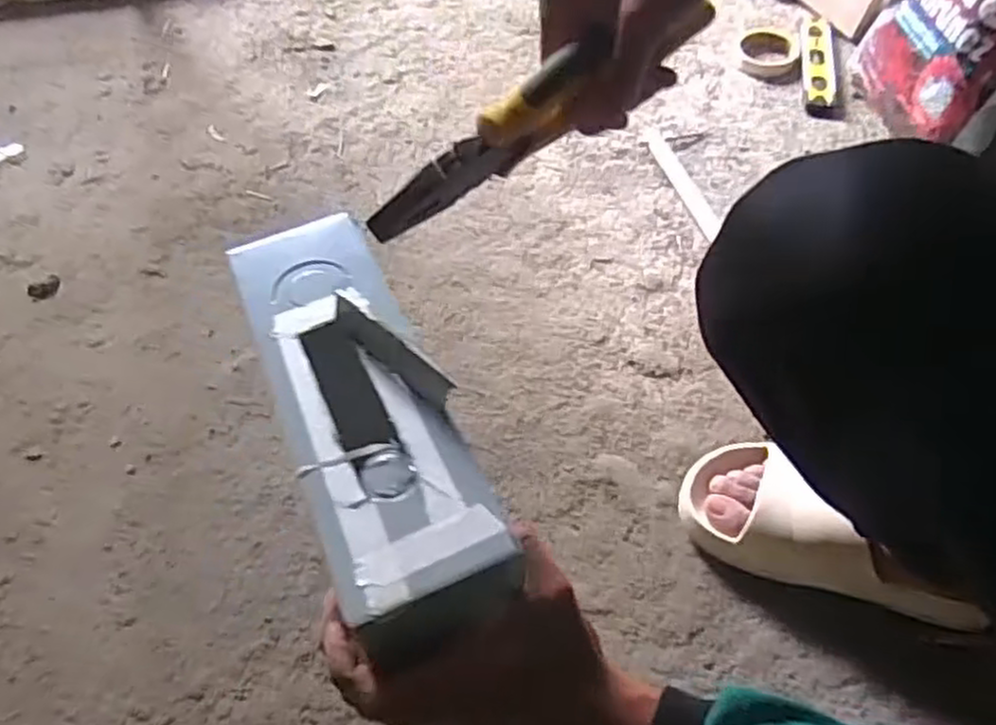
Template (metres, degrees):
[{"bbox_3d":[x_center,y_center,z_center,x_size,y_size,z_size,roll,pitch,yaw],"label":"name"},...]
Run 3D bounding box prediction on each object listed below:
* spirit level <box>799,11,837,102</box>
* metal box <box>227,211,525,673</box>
[{"bbox_3d":[0.453,-0.442,1.052,0.042,0.016,0.229,7,55,6],"label":"spirit level"},{"bbox_3d":[-0.079,0.020,0.395,0.091,0.046,0.247,-20,58,-13],"label":"metal box"}]

